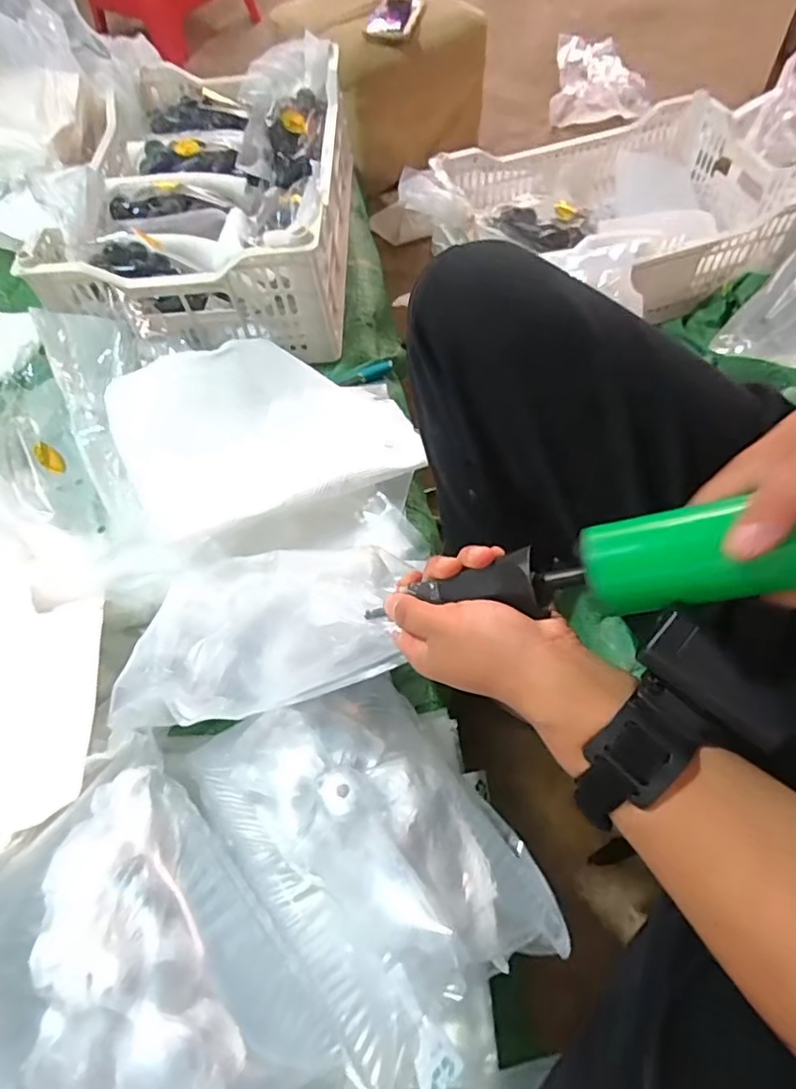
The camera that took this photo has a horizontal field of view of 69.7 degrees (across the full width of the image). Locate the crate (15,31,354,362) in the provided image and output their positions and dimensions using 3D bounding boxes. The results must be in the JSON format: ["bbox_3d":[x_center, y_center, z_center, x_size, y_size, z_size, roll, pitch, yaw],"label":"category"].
[{"bbox_3d":[-0.248,-0.467,0.796,0.336,0.160,0.491,-2,59,3],"label":"crate"}]

